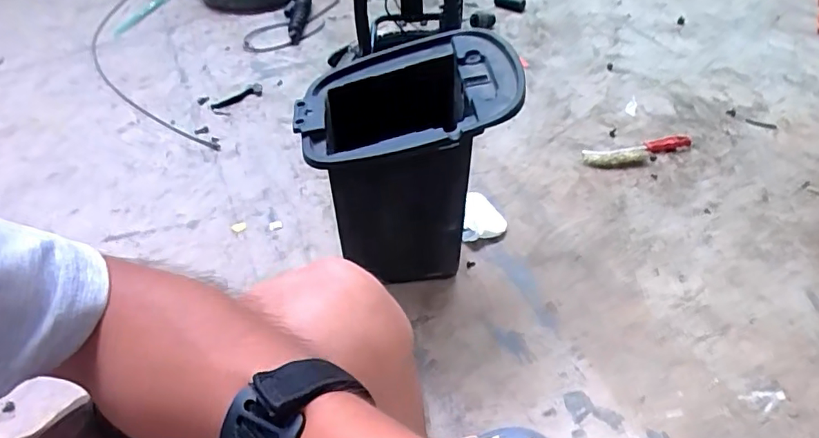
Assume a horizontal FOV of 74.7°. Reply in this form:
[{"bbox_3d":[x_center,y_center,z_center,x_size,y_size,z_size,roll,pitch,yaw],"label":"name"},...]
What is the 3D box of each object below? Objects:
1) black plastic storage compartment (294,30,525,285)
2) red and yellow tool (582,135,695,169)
[{"bbox_3d":[0.004,-0.074,0.802,0.286,0.308,0.217,-9,45,-3],"label":"black plastic storage compartment"},{"bbox_3d":[0.472,-0.138,1.101,0.243,0.020,0.063,-11,45,-5],"label":"red and yellow tool"}]

